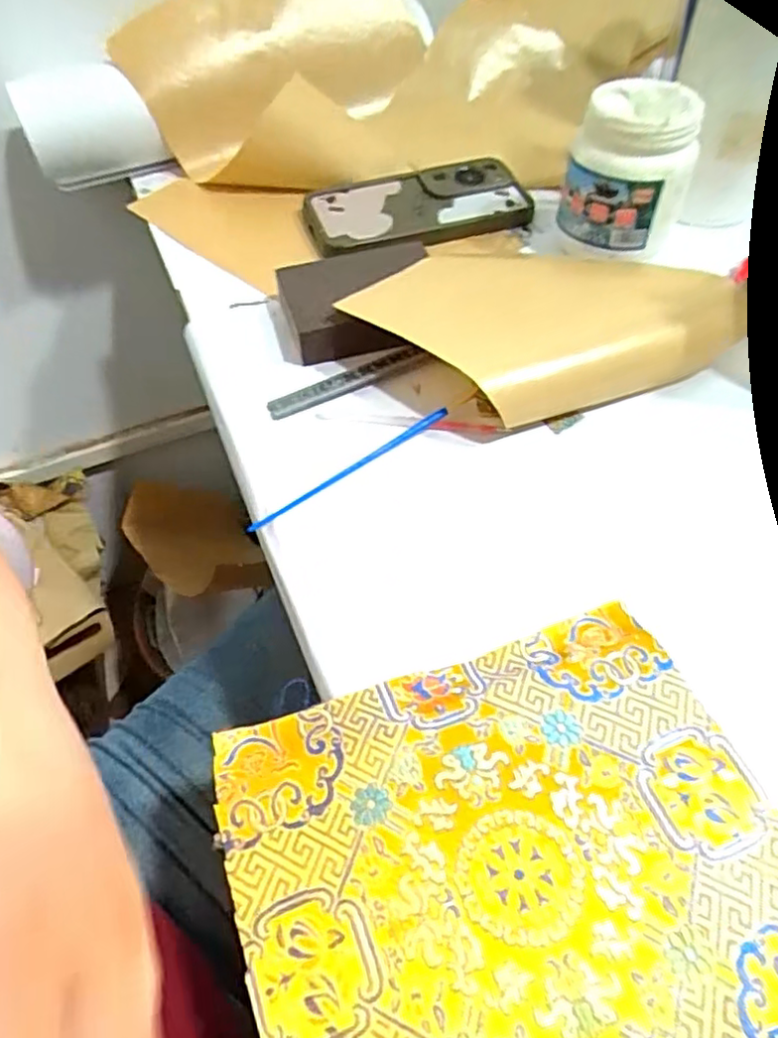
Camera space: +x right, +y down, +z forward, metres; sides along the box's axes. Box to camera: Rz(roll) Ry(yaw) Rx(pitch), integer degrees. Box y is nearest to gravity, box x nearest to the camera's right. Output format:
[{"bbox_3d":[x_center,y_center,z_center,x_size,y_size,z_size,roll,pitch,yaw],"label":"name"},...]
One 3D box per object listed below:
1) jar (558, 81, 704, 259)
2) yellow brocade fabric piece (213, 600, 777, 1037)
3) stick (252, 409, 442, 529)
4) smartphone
[{"bbox_3d":[0.155,-0.225,0.422,0.074,0.084,0.078,16,55,13],"label":"jar"},{"bbox_3d":[0.044,0.121,0.226,0.185,0.007,0.158,-17,55,-11],"label":"yellow brocade fabric piece"},{"bbox_3d":[-0.019,-0.028,0.339,0.123,0.007,0.004,-31,58,-20],"label":"stick"},{"bbox_3d":[0.021,-0.231,0.482,0.158,0.014,0.080,-13,54,-8],"label":"smartphone"}]

